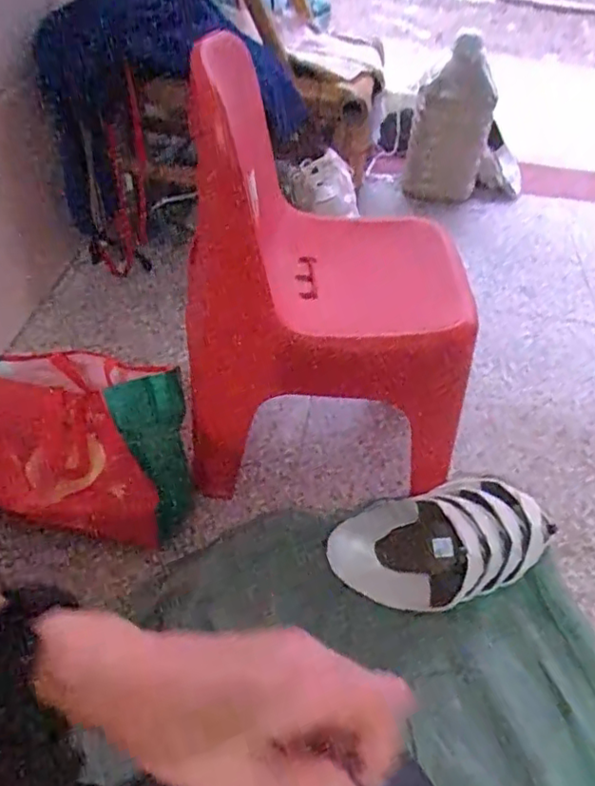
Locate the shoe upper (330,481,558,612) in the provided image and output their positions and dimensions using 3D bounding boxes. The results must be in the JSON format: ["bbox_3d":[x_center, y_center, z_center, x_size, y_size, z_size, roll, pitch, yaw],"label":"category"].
[{"bbox_3d":[0.213,0.216,0.893,0.304,0.126,0.160,-10,45,-17],"label":"shoe upper"}]

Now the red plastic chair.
[{"bbox_3d":[0.069,-0.157,0.895,0.418,0.581,0.325,4,44,-1],"label":"red plastic chair"}]

